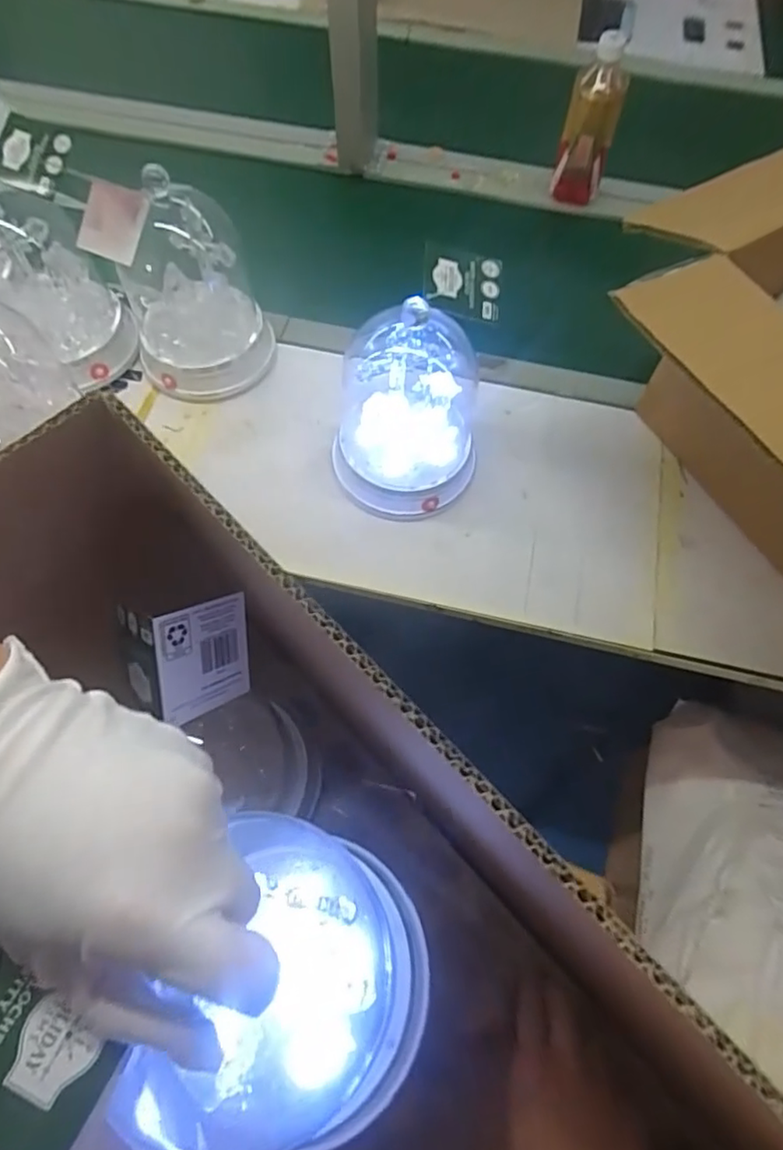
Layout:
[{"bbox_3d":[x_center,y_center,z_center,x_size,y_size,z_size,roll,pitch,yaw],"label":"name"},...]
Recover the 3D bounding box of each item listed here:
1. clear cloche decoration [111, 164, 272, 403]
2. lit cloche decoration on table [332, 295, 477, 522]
[{"bbox_3d":[-0.216,-0.305,0.642,0.149,0.189,0.151,-18,67,-9],"label":"clear cloche decoration"},{"bbox_3d":[0.015,-0.165,0.591,0.154,0.196,0.152,7,66,2],"label":"lit cloche decoration on table"}]

